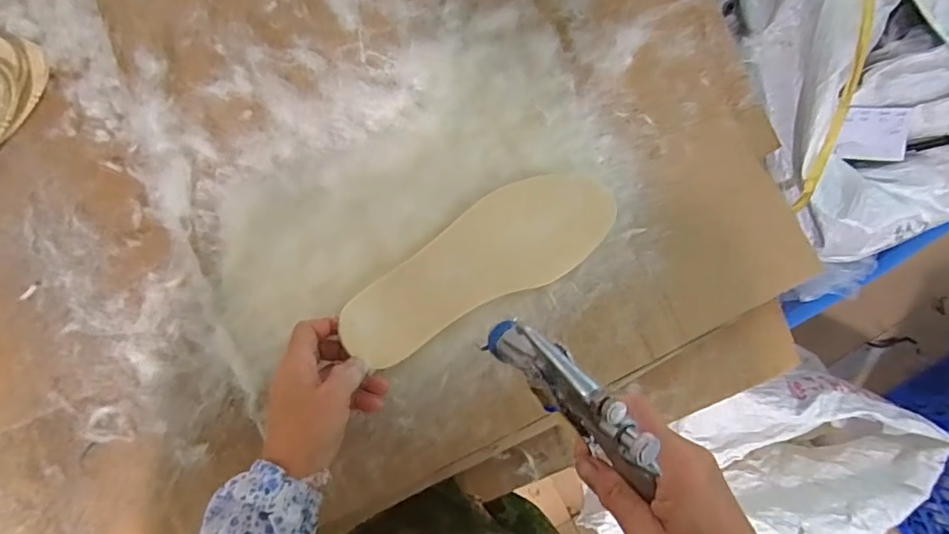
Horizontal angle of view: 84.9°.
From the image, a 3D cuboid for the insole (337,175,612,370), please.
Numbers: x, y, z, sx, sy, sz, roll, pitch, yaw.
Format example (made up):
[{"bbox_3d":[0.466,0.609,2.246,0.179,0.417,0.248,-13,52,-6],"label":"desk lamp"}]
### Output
[{"bbox_3d":[0.007,-0.009,0.455,0.260,0.024,0.093,-26,85,-13],"label":"insole"}]

